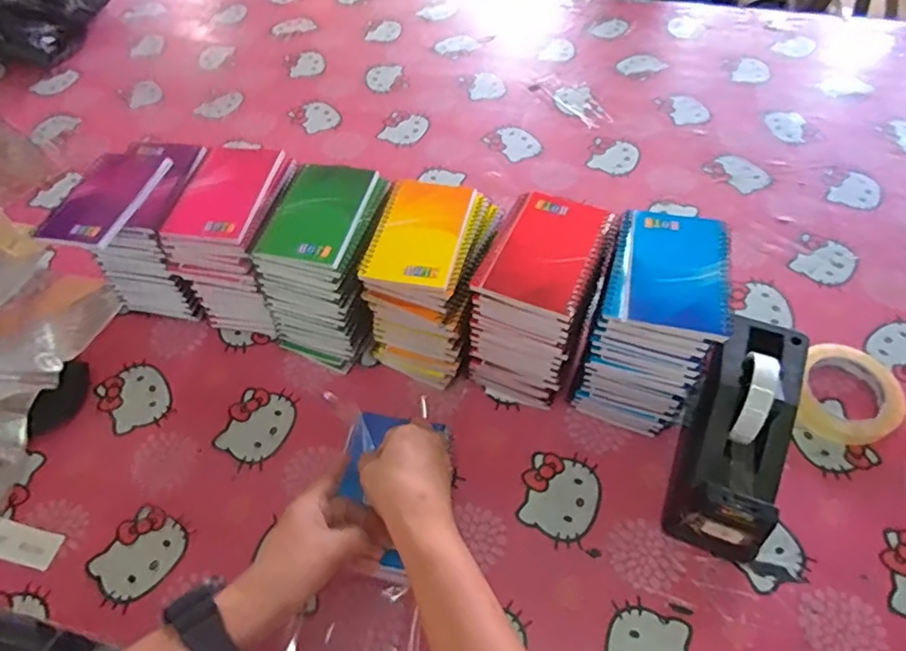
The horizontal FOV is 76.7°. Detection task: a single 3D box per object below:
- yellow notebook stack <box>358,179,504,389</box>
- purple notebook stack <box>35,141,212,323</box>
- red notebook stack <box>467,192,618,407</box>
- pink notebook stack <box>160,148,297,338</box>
[{"bbox_3d":[-0.023,-0.041,0.603,0.105,0.162,0.143,14,57,12],"label":"yellow notebook stack"},{"bbox_3d":[-0.331,-0.098,0.655,0.114,0.164,0.157,13,57,11],"label":"purple notebook stack"},{"bbox_3d":[0.084,-0.020,0.580,0.095,0.168,0.137,20,59,15],"label":"red notebook stack"},{"bbox_3d":[-0.225,-0.087,0.643,0.100,0.165,0.136,10,57,9],"label":"pink notebook stack"}]

